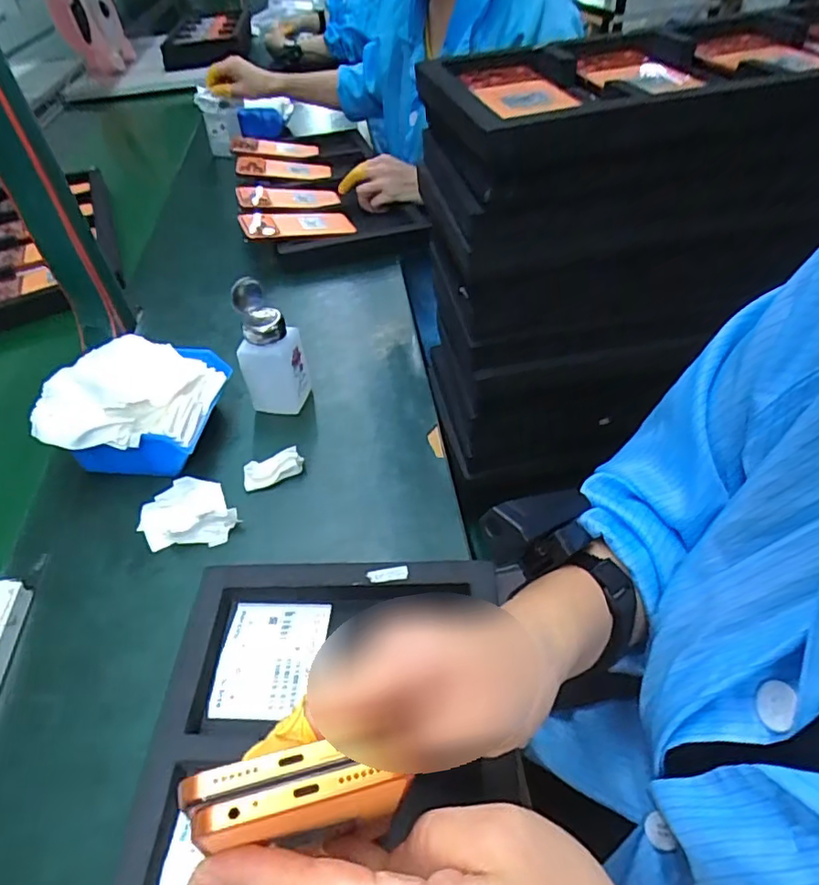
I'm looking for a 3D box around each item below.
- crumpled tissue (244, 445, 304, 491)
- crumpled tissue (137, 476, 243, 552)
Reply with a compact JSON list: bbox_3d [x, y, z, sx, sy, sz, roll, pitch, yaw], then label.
[{"bbox_3d":[-0.127,0.024,0.522,0.055,0.023,0.018,-18,48,-15],"label":"crumpled tissue"},{"bbox_3d":[-0.198,0.059,0.493,0.072,0.022,0.079,-27,51,-22],"label":"crumpled tissue"}]

